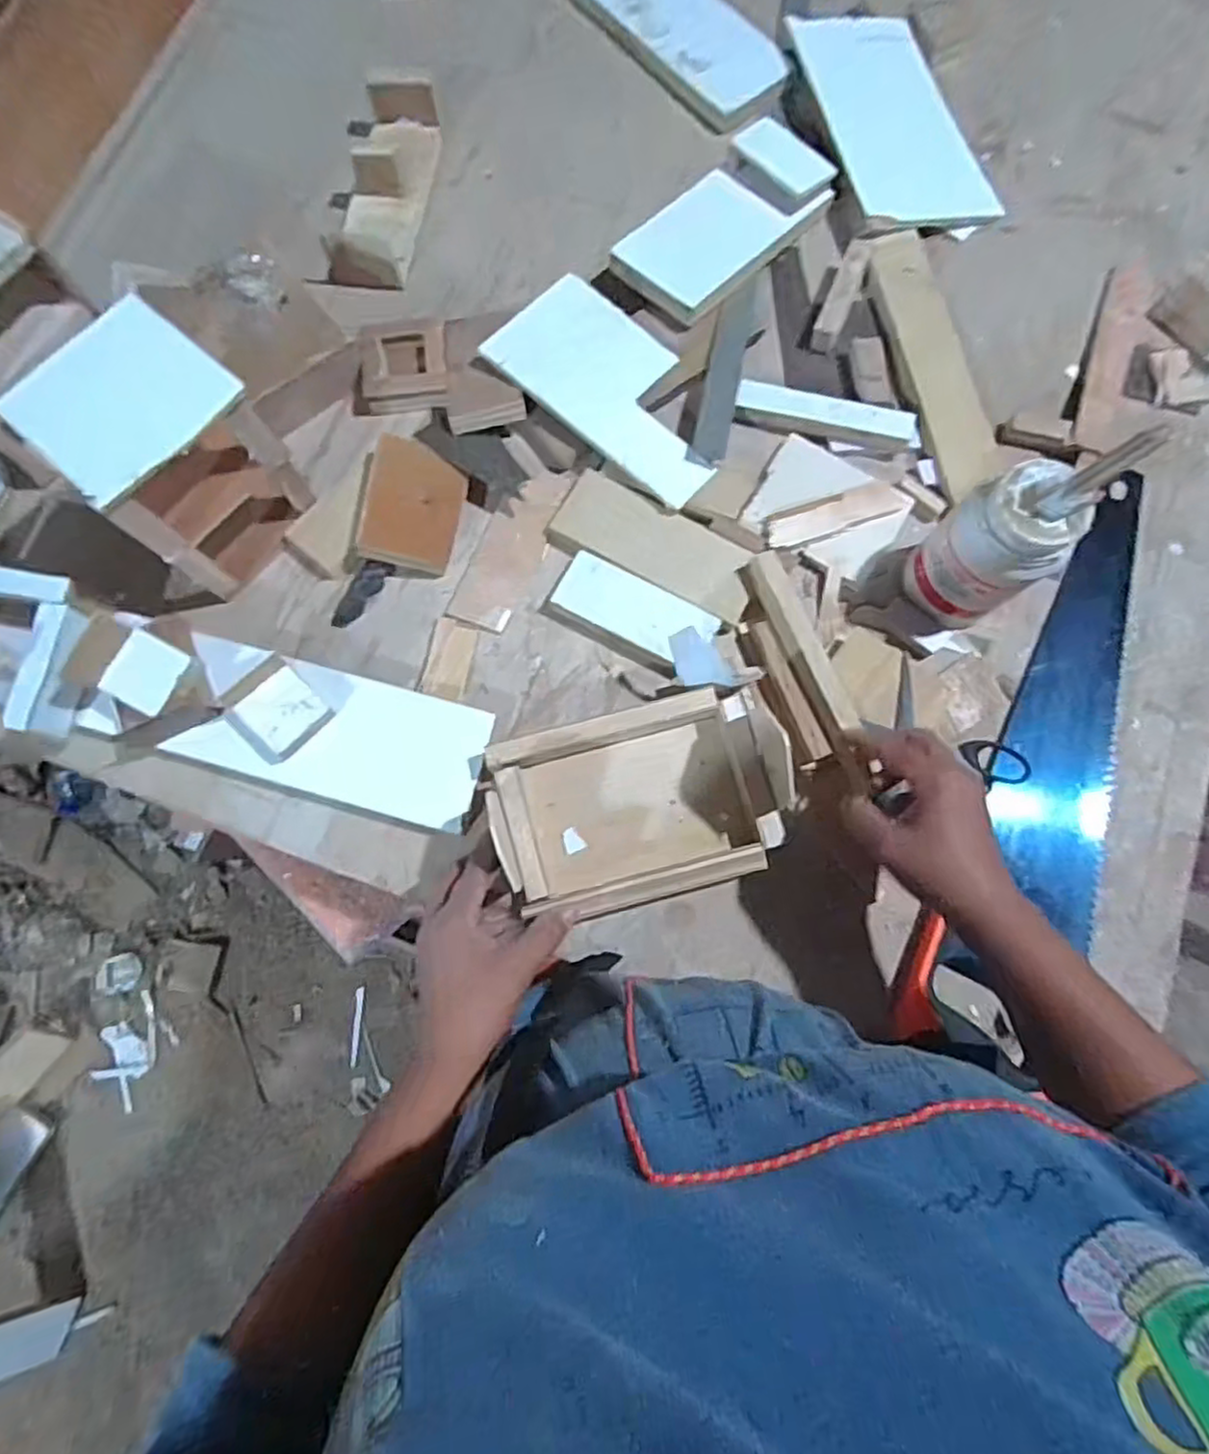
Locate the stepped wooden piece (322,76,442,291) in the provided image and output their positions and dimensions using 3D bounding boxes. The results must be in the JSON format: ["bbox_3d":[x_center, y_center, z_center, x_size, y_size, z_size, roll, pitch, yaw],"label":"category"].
[{"bbox_3d":[-0.199,-0.508,0.649,0.066,0.038,0.201,9,76,2],"label":"stepped wooden piece"}]

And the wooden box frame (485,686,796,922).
[{"bbox_3d":[0.031,0.055,0.519,0.216,0.038,0.135,-15,77,-4],"label":"wooden box frame"}]

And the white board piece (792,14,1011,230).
[{"bbox_3d":[0.266,-0.572,0.660,0.122,0.014,0.254,-21,82,-3],"label":"white board piece"}]

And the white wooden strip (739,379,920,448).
[{"bbox_3d":[0.187,-0.262,0.591,0.152,0.016,0.025,14,76,3],"label":"white wooden strip"}]

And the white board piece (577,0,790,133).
[{"bbox_3d":[0.067,-0.704,0.704,0.101,0.027,0.268,-35,79,-9],"label":"white board piece"}]

